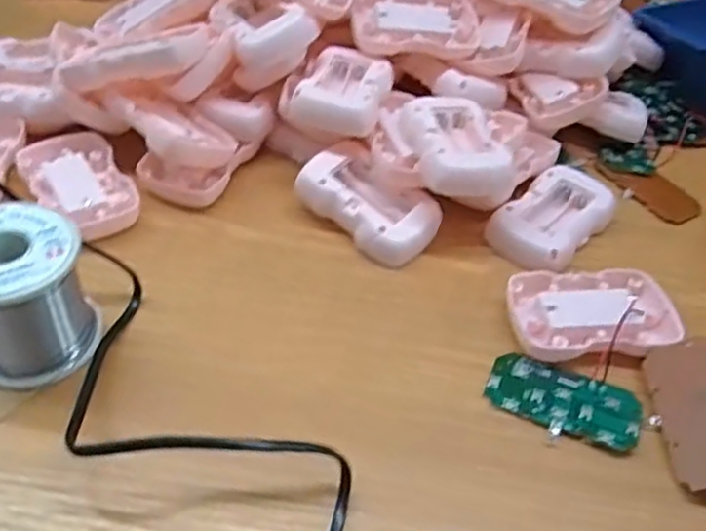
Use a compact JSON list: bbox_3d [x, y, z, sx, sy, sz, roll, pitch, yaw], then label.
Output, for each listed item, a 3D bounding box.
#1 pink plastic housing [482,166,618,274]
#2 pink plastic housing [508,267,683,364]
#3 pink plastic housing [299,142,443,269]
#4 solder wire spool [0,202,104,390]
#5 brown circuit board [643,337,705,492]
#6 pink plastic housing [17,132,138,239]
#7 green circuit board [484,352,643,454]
[{"bbox_3d":[0.124,-0.030,0.426,0.051,0.019,0.081,35,51,25],"label":"pink plastic housing"},{"bbox_3d":[0.133,0.028,0.375,0.090,0.016,0.055,-3,46,-9],"label":"pink plastic housing"},{"bbox_3d":[0.011,-0.037,0.417,0.081,0.036,0.048,33,51,24],"label":"pink plastic housing"},{"bbox_3d":[-0.156,0.014,0.323,0.059,0.062,0.062,3,45,-3],"label":"solder wire spool"},{"bbox_3d":[0.167,0.069,0.328,0.038,0.004,0.073,-22,47,25],"label":"brown circuit board"},{"bbox_3d":[-0.164,-0.048,0.412,0.052,0.012,0.092,-24,52,-27],"label":"pink plastic housing"},{"bbox_3d":[0.105,0.067,0.342,0.073,0.007,0.039,19,46,12],"label":"green circuit board"}]

